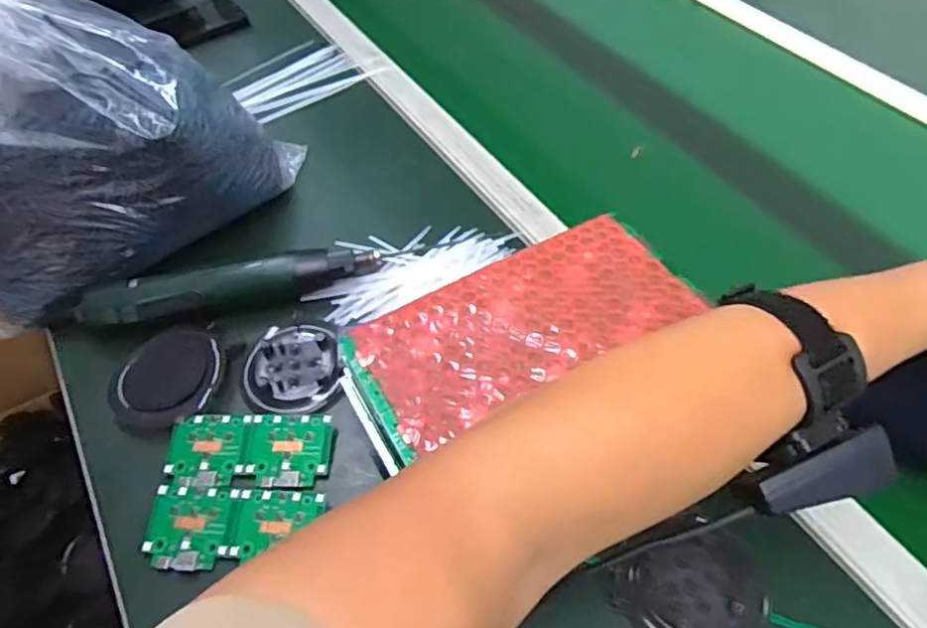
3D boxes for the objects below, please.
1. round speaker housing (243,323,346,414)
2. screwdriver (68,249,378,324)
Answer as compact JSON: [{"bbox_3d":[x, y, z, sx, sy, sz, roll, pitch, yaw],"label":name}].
[{"bbox_3d":[-0.135,0.042,0.511,0.075,0.017,0.083,-14,53,-8],"label":"round speaker housing"},{"bbox_3d":[-0.192,-0.025,0.535,0.240,0.039,0.033,-14,53,-8],"label":"screwdriver"}]

